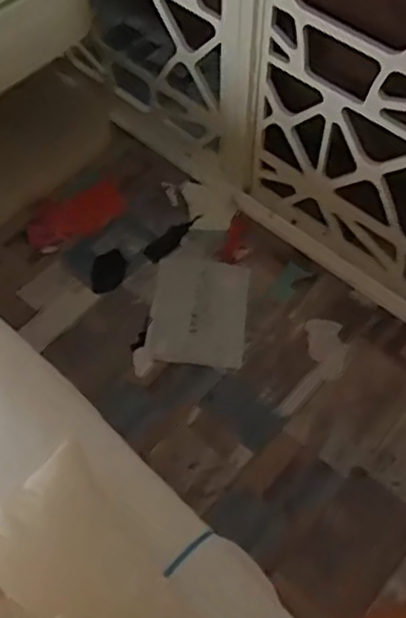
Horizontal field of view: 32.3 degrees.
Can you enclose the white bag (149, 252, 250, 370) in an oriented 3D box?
[{"bbox_3d":[-0.006,0.001,1.598,0.207,0.019,0.265,9,66,-4],"label":"white bag"}]

